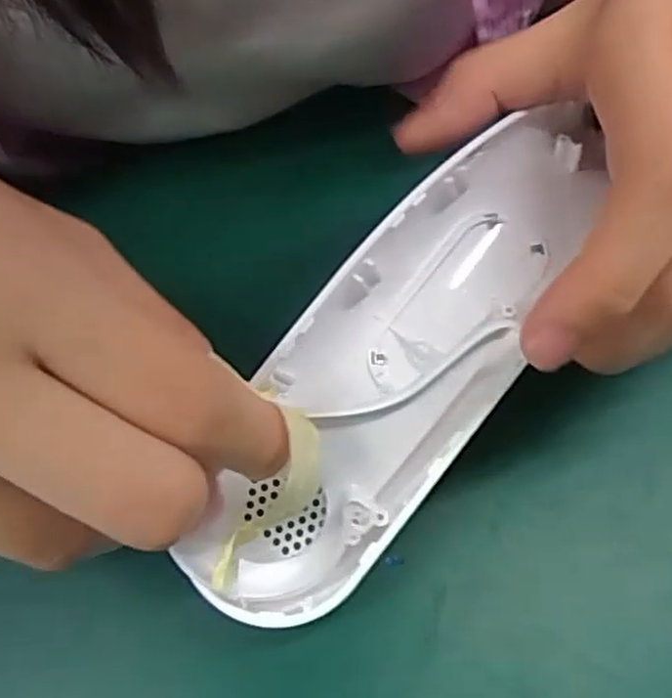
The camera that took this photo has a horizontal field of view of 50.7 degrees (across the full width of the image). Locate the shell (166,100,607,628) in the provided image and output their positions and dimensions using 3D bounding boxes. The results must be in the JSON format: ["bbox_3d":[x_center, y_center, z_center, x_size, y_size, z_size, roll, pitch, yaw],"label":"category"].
[{"bbox_3d":[0.020,-0.002,0.185,0.050,0.026,0.158,30,75,20],"label":"shell"}]

